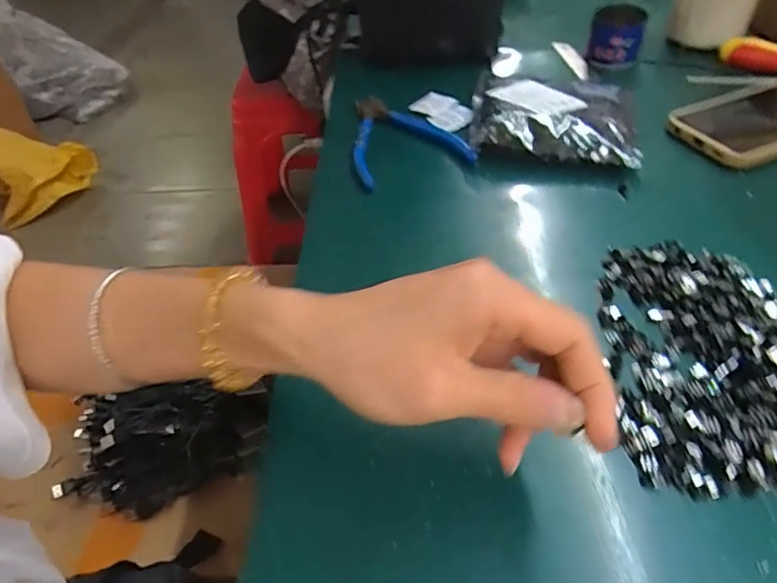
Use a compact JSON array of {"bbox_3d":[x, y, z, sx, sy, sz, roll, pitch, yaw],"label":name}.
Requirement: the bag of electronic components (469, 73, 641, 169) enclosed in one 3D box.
[{"bbox_3d":[0.143,-0.156,0.465,0.138,0.026,0.144,7,45,12],"label":"bag of electronic components"}]

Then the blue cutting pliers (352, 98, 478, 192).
[{"bbox_3d":[0.001,-0.138,0.487,0.095,0.027,0.147,-16,42,-13],"label":"blue cutting pliers"}]

